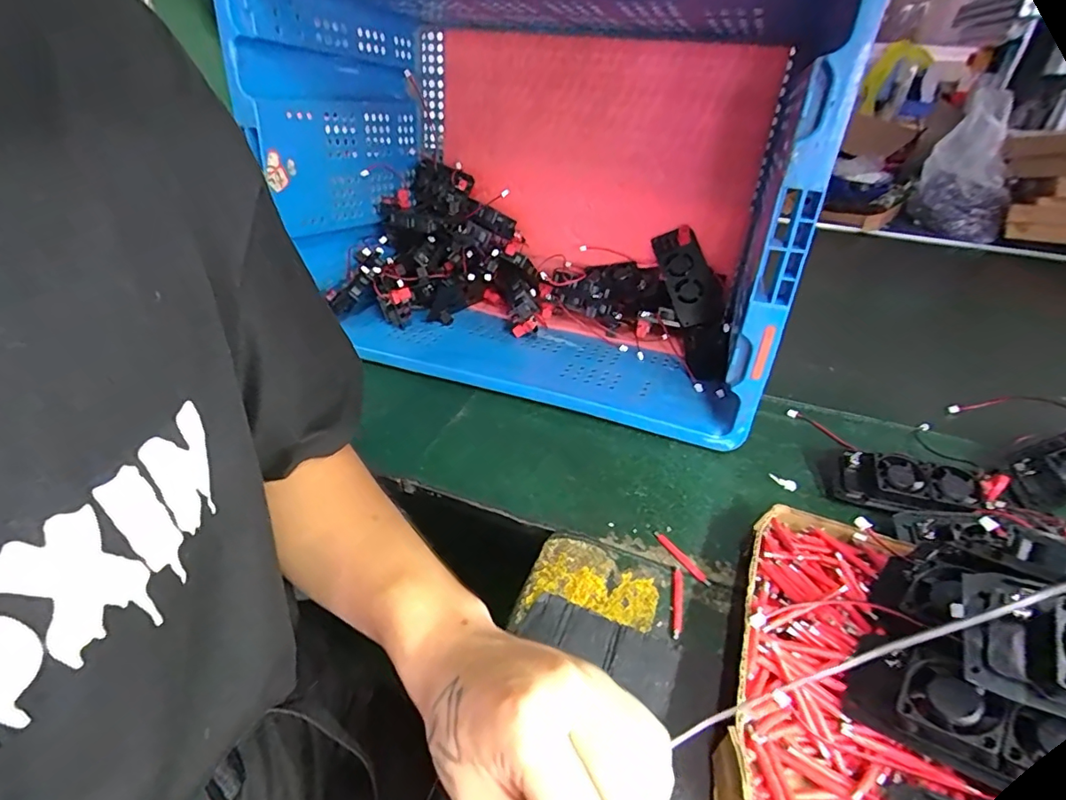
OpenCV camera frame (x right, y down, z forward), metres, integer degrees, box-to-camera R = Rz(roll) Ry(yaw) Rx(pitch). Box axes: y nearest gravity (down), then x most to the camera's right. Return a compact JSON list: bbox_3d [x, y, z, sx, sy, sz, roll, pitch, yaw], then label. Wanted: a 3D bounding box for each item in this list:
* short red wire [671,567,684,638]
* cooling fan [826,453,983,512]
[{"bbox_3d":[0.106,0.148,0.385,0.007,0.005,0.058,9,37,9],"label":"short red wire"},{"bbox_3d":[0.320,0.073,0.454,0.108,0.029,0.053,2,34,25],"label":"cooling fan"}]

